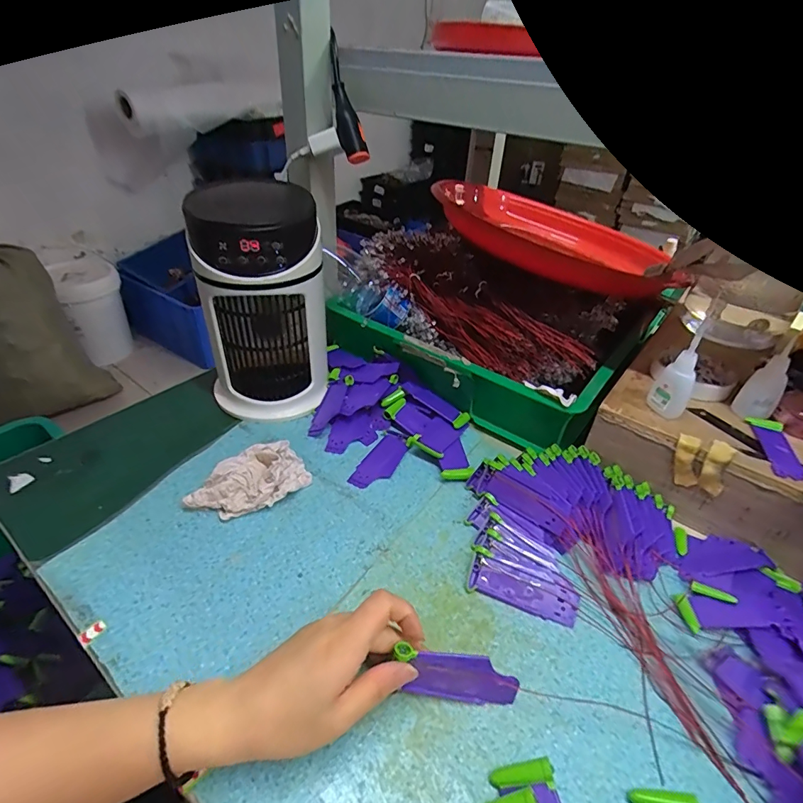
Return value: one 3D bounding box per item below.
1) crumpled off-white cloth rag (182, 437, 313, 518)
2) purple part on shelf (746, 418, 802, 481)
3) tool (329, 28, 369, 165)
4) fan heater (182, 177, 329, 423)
[{"bbox_3d":[-0.148,0.079,0.443,0.107,0.028,0.062,-29,47,-36],"label":"crumpled off-white cloth rag"},{"bbox_3d":[0.341,0.042,0.407,0.031,0.007,0.077,13,37,12],"label":"purple part on shelf"},{"bbox_3d":[-0.059,-0.312,0.466,0.028,0.120,0.021,-20,13,-29],"label":"tool"},{"bbox_3d":[-0.153,-0.109,0.515,0.131,0.228,0.123,4,36,0],"label":"fan heater"}]

